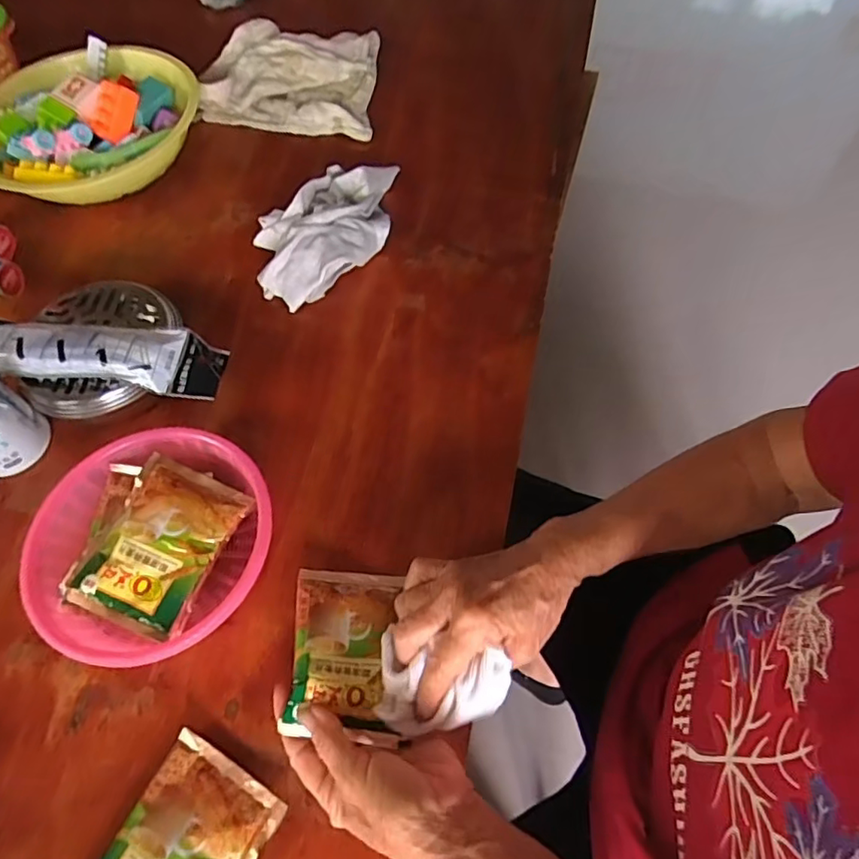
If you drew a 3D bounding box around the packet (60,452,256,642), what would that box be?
[{"bbox_3d":[-0.192,0.080,0.408,0.084,0.018,0.113,18,64,12],"label":"packet"}]

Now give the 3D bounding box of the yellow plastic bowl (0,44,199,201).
[{"bbox_3d":[-0.382,-0.340,0.647,0.250,0.075,0.215,-34,66,-14],"label":"yellow plastic bowl"}]

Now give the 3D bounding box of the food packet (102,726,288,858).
[{"bbox_3d":[-0.153,0.262,0.351,0.085,0.018,0.111,27,66,16],"label":"food packet"}]

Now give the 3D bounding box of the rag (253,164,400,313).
[{"bbox_3d":[-0.096,-0.214,0.593,0.106,0.048,0.206,31,68,18],"label":"rag"}]

